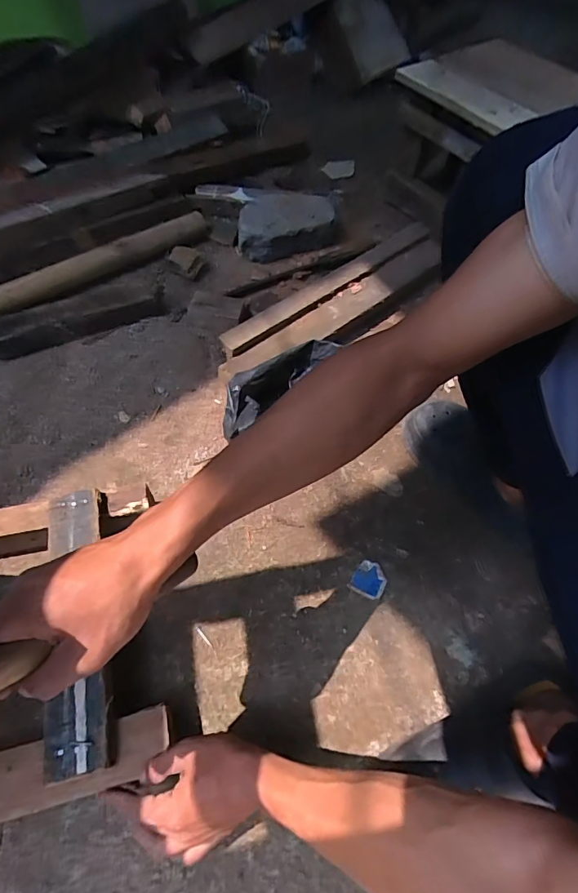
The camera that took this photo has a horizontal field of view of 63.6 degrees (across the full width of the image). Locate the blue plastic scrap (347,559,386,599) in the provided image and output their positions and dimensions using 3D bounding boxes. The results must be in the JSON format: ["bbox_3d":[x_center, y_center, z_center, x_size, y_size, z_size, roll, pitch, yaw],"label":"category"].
[{"bbox_3d":[0.106,0.175,0.616,0.042,0.005,0.046,25,59,13],"label":"blue plastic scrap"}]

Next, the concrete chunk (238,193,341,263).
[{"bbox_3d":[-0.006,-0.471,0.951,0.237,0.062,0.137,-27,62,-19],"label":"concrete chunk"}]

